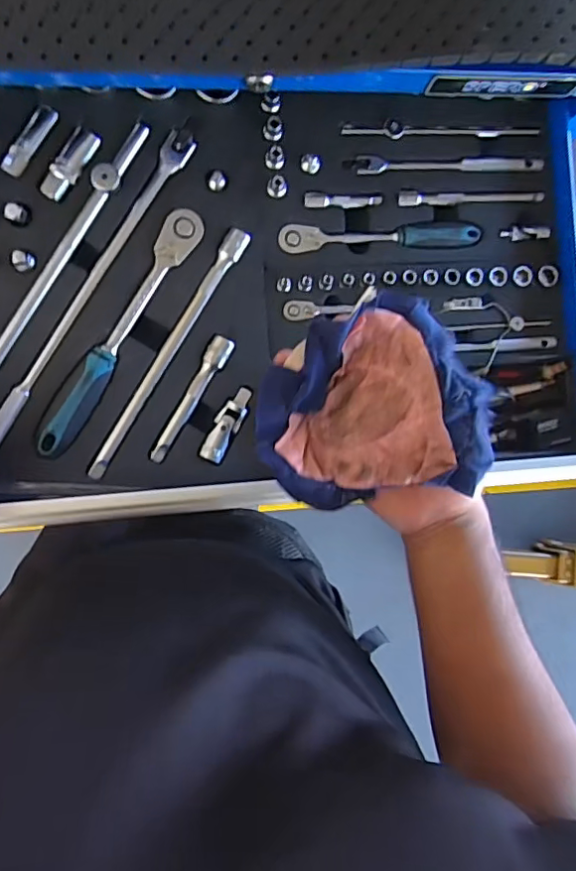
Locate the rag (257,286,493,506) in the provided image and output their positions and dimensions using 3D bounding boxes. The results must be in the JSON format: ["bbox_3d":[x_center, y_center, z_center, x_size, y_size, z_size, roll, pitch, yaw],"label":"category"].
[{"bbox_3d":[0.053,-0.014,0.383,0.141,0.052,0.132,-31,94,-7],"label":"rag"}]

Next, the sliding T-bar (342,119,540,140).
[{"bbox_3d":[0.146,-0.289,0.533,0.192,0.018,0.016,-6,90,-8],"label":"sliding T-bar"}]

